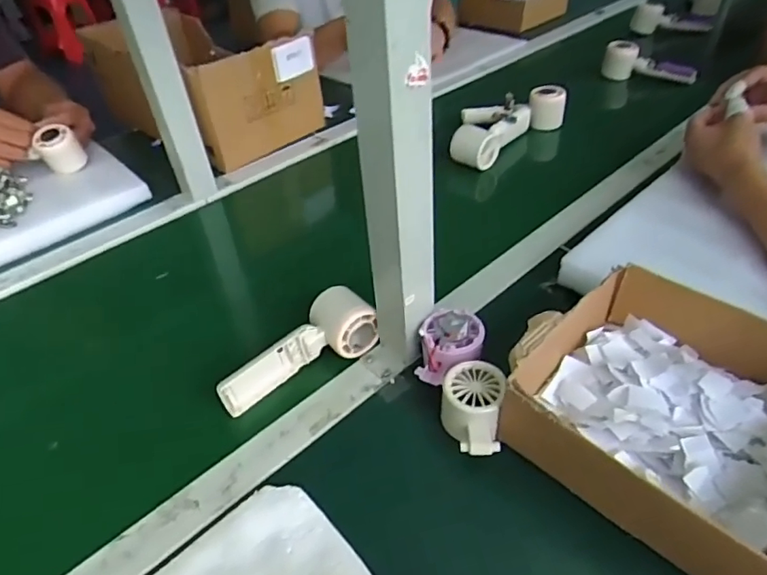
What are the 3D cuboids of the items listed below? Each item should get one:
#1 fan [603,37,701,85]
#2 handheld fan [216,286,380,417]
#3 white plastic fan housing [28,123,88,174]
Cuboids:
[{"bbox_3d":[0.489,-0.405,0.975,0.158,0.062,0.050,14,43,0],"label":"fan"},{"bbox_3d":[-0.083,0.061,0.512,0.158,0.051,0.057,-32,48,-27],"label":"handheld fan"},{"bbox_3d":[-0.491,-0.207,0.807,0.055,0.058,0.053,15,45,21],"label":"white plastic fan housing"}]

